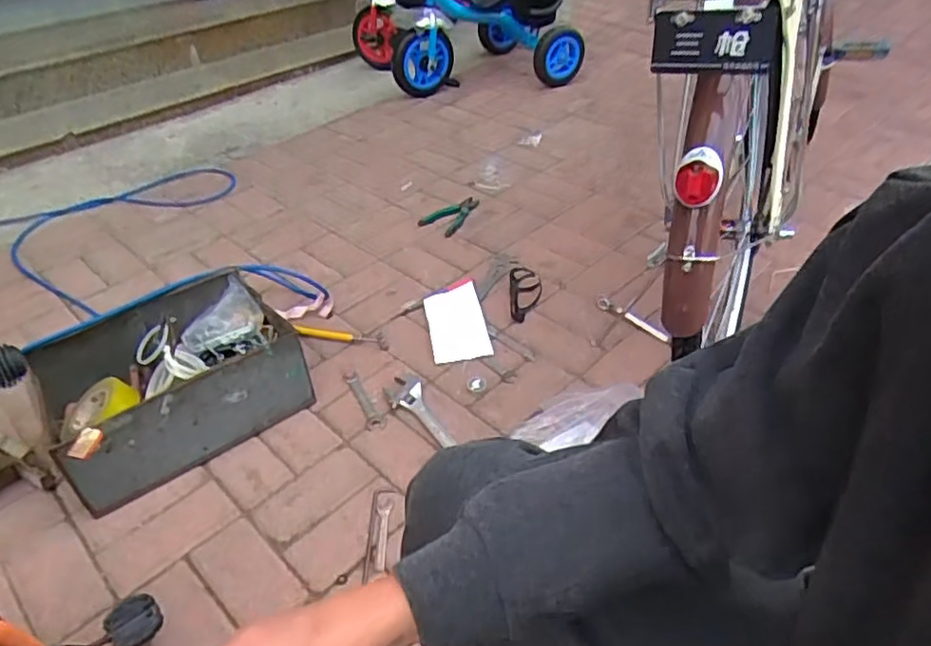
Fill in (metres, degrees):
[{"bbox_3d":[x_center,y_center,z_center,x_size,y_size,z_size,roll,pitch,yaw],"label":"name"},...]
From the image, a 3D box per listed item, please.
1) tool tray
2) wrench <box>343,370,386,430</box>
[{"bbox_3d":[-0.513,0.095,1.144,0.405,0.208,0.279,-25,43,-26],"label":"tool tray"},{"bbox_3d":[-0.189,0.143,1.214,0.038,0.005,0.159,-21,51,-16],"label":"wrench"}]

